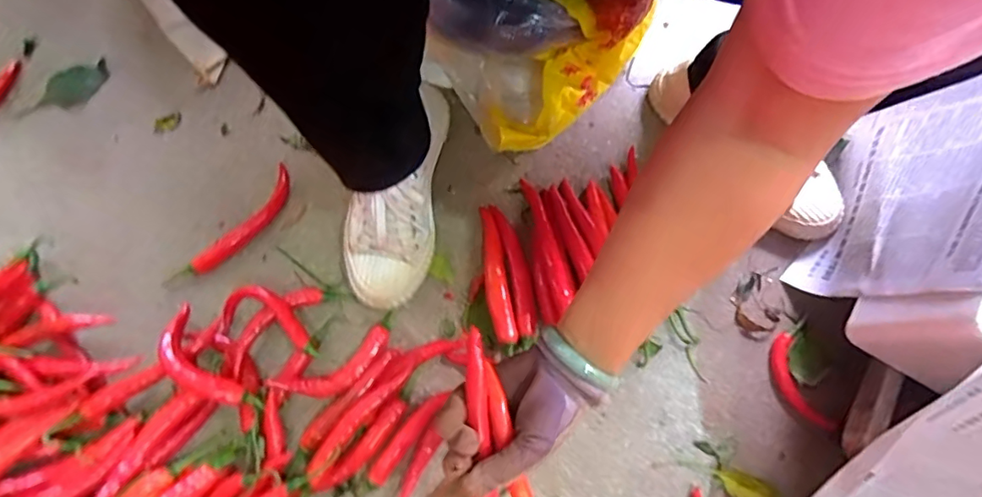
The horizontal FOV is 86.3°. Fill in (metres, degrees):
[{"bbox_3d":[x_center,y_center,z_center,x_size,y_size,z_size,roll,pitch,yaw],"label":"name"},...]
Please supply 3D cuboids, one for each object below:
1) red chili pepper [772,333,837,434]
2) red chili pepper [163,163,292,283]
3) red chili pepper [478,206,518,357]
[{"bbox_3d":[0.302,0.134,0.519,0.030,0.013,0.097,-16,78,-4],"label":"red chili pepper"},{"bbox_3d":[-0.268,-0.019,0.550,0.031,0.016,0.163,39,80,8],"label":"red chili pepper"},{"bbox_3d":[0.004,0.030,0.539,0.024,0.014,0.153,-9,77,-2],"label":"red chili pepper"}]

